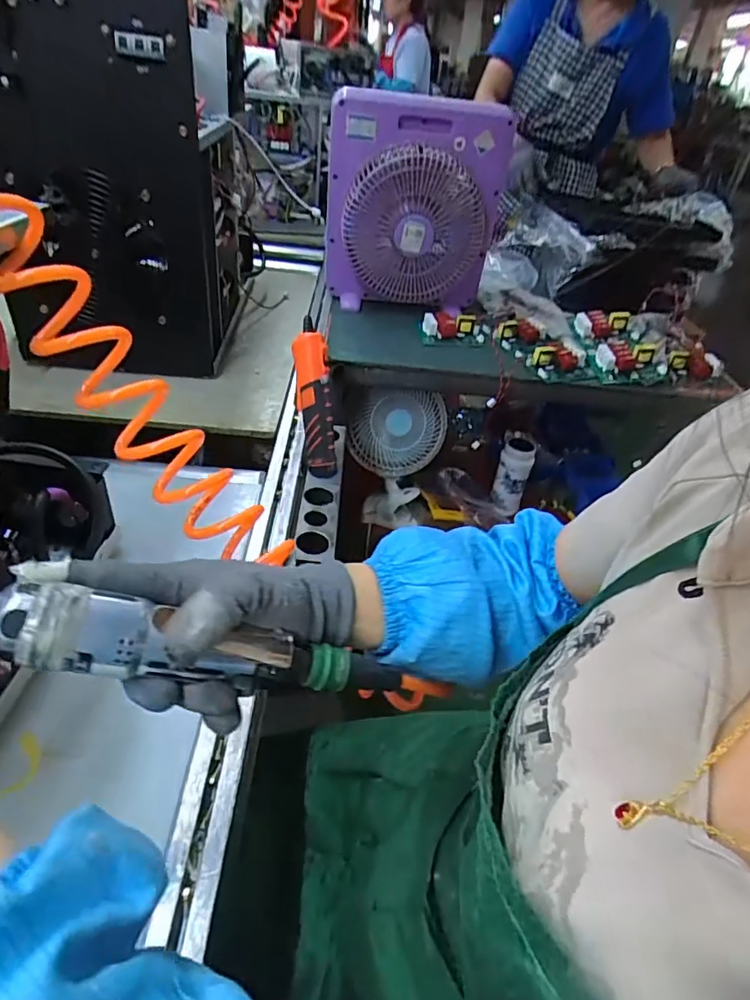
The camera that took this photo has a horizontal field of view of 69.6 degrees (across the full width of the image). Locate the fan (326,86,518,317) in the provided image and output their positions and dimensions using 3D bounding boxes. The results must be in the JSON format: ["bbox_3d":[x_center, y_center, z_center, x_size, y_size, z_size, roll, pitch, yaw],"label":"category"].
[{"bbox_3d":[0.075,-0.527,0.994,0.323,0.332,0.116,3,40,-5],"label":"fan"}]

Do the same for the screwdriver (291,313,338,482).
[{"bbox_3d":[-0.087,-0.142,0.754,0.044,0.215,0.058,-9,10,-18],"label":"screwdriver"}]

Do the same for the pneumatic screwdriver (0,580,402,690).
[{"bbox_3d":[-0.112,0.073,0.283,0.282,0.030,0.034,17,36,-22],"label":"pneumatic screwdriver"}]

